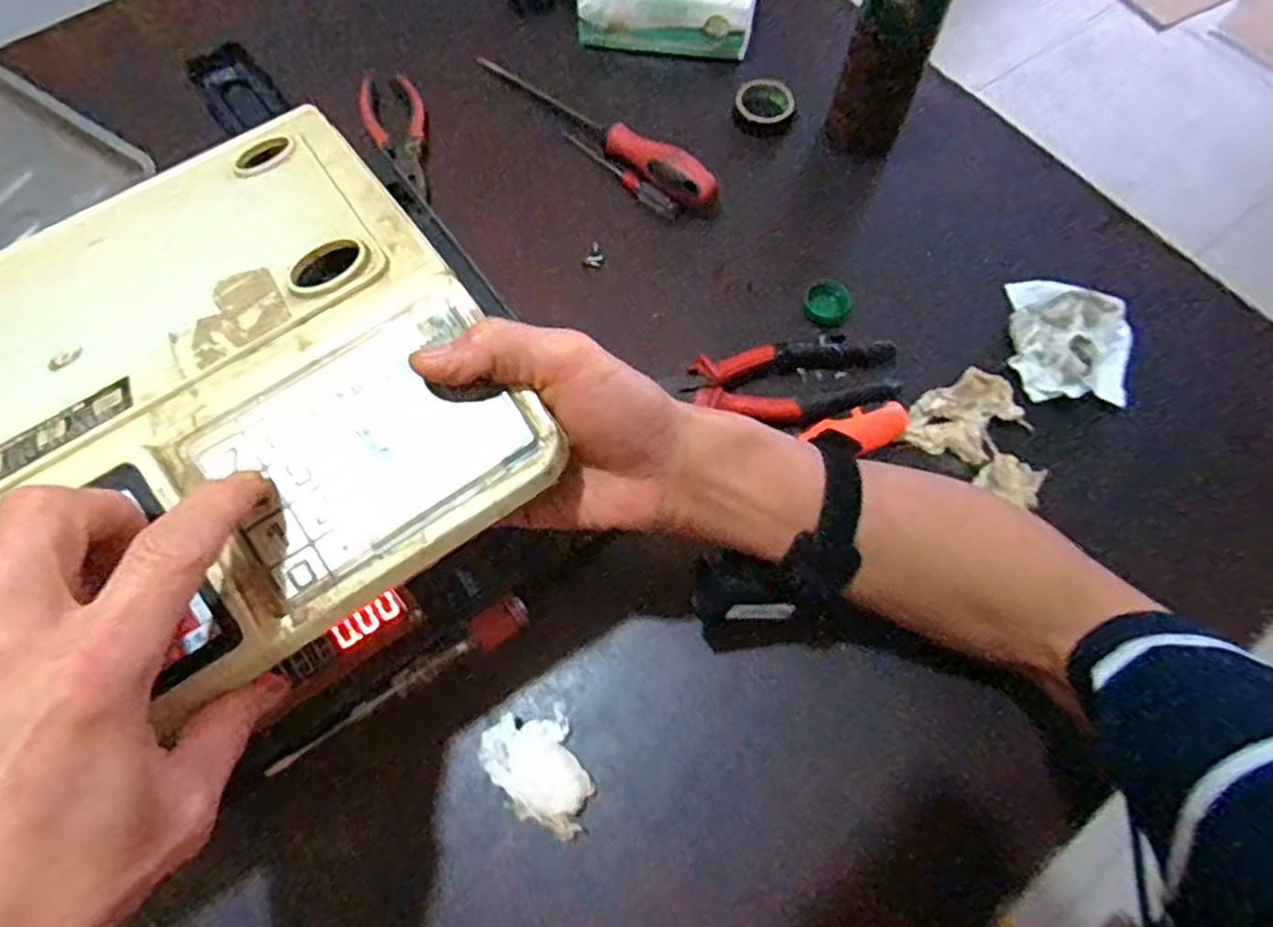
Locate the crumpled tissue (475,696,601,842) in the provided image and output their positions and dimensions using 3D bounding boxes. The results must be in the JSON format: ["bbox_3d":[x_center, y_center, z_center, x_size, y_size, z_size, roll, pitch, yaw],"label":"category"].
[{"bbox_3d":[-0.053,0.170,0.390,0.049,0.018,0.067,-22,70,-10],"label":"crumpled tissue"}]

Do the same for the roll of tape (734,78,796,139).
[{"bbox_3d":[0.106,-0.292,0.581,0.048,0.016,0.052,0,68,-1],"label":"roll of tape"}]

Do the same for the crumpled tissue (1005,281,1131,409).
[{"bbox_3d":[0.301,-0.081,0.494,0.084,0.025,0.095,21,69,7],"label":"crumpled tissue"}]

